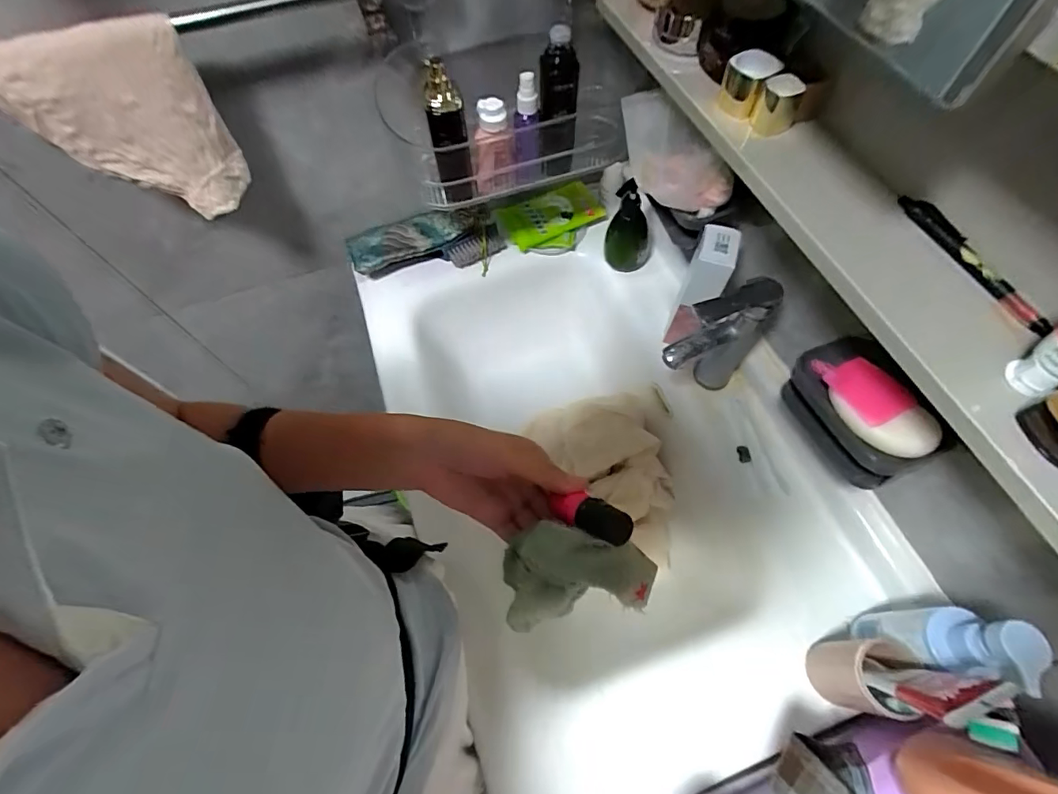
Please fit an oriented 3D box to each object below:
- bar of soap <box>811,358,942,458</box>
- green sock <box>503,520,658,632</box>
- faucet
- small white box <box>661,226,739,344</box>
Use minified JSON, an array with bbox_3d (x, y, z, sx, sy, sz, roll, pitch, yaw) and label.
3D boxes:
[{"bbox_3d":[0.298,0.006,0.414,0.048,0.025,0.108,-26,65,-11],"label":"bar of soap"},{"bbox_3d":[0.032,0.118,0.318,0.097,0.083,0.051,-10,63,-3],"label":"green sock"},{"bbox_3d":[0.216,-0.056,0.562,0.131,0.182,0.042,-27,65,-11],"label":"faucet"},{"bbox_3d":[0.215,-0.135,0.600,0.048,0.149,0.066,19,65,11],"label":"small white box"}]

